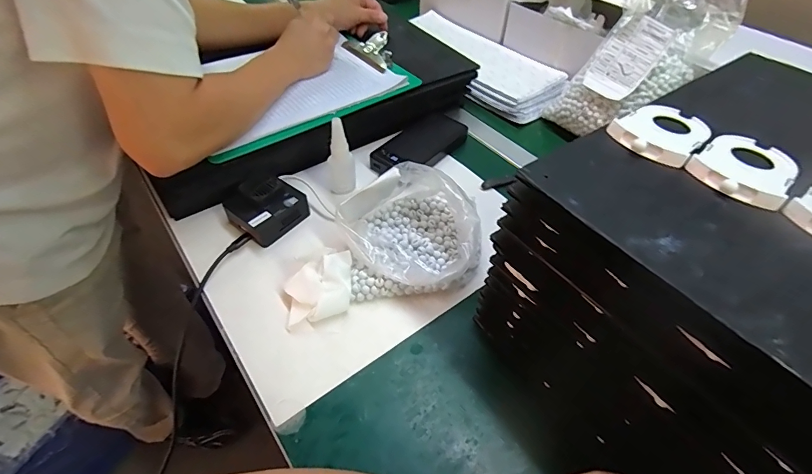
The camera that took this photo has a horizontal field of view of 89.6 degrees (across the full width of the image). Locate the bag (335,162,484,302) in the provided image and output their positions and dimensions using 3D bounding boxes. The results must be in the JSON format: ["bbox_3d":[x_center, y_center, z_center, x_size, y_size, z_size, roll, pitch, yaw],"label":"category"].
[{"bbox_3d":[0.001,-0.012,0.470,0.149,0.077,0.148,-3,49,-5],"label":"bag"}]

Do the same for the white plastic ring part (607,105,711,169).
[{"bbox_3d":[0.200,-0.084,0.317,0.080,0.010,0.058,-33,57,-27],"label":"white plastic ring part"}]

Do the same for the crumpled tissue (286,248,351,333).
[{"bbox_3d":[-0.090,0.055,0.427,0.077,0.045,0.051,-16,51,-16],"label":"crumpled tissue"}]

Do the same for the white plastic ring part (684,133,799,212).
[{"bbox_3d":[0.242,-0.052,0.291,0.058,0.009,0.081,37,57,26],"label":"white plastic ring part"}]

